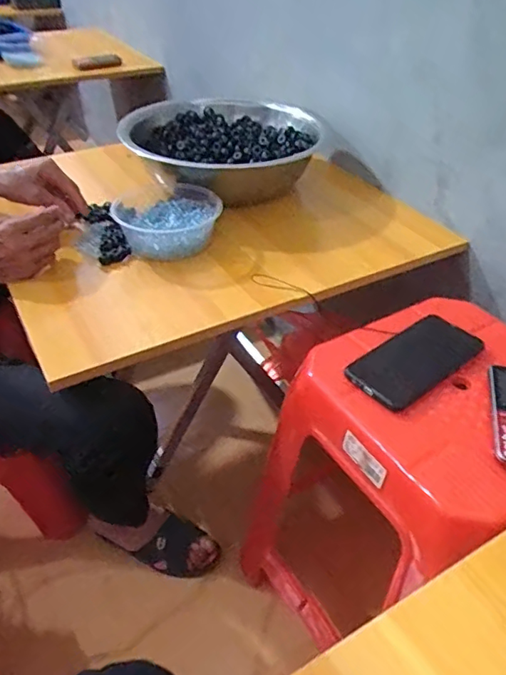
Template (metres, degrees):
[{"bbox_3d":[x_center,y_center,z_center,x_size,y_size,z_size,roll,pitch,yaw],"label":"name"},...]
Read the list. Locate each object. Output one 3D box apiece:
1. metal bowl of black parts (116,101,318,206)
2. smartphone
[{"bbox_3d":[-0.036,-0.300,0.869,0.275,0.120,0.268,1,40,-1],"label":"metal bowl of black parts"},{"bbox_3d":[0.181,0.023,0.599,0.155,0.009,0.079,-28,48,-30],"label":"smartphone"}]

